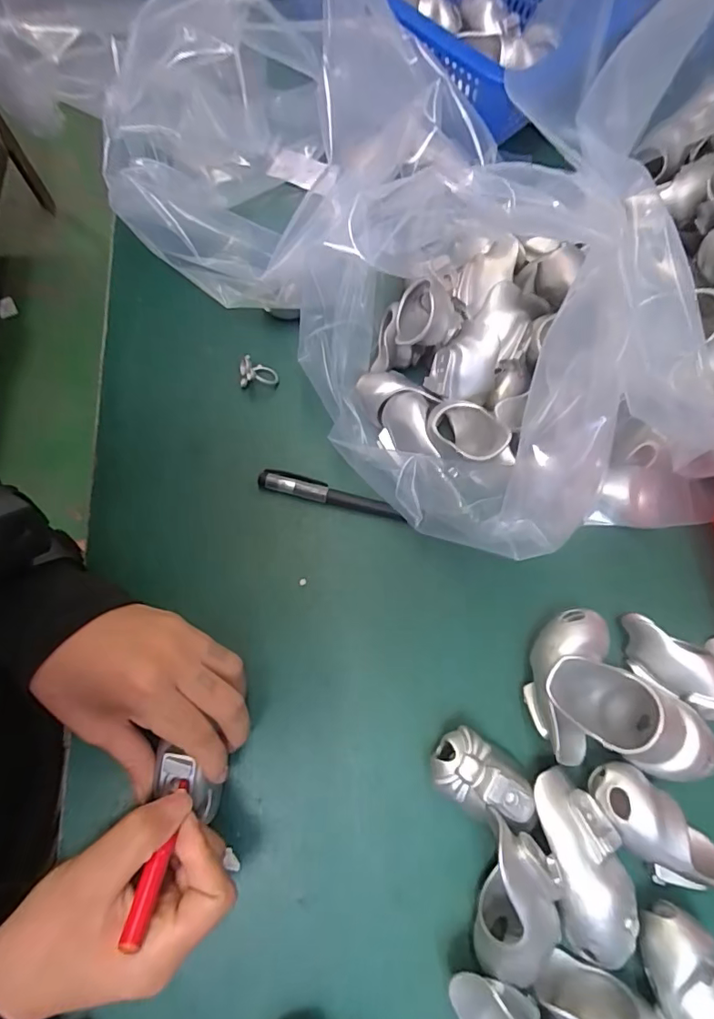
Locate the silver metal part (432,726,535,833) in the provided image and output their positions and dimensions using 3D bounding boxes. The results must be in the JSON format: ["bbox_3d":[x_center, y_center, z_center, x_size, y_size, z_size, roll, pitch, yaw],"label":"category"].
[{"bbox_3d":[0.063,0.138,0.259,0.053,0.032,0.031,37,75,10],"label":"silver metal part"}]

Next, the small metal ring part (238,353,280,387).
[{"bbox_3d":[-0.067,-0.093,0.342,0.024,0.016,0.015,-6,72,-3],"label":"small metal ring part"}]

